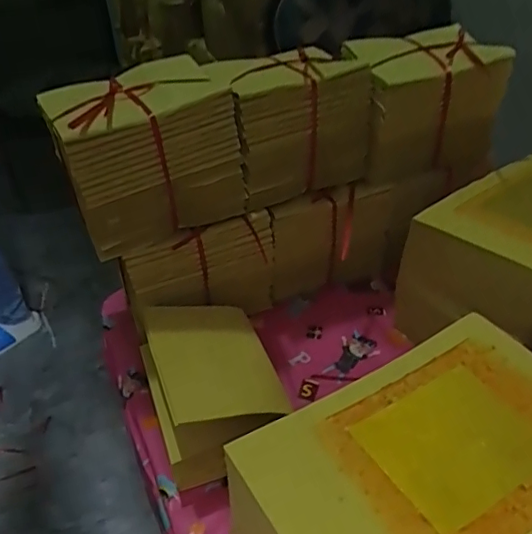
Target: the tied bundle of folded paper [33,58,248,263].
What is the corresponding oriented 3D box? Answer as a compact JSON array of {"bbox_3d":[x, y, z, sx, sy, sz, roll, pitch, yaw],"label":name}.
[{"bbox_3d":[-0.117,-0.112,0.558,0.169,0.144,0.089,-18,39,-21],"label":"tied bundle of folded paper"}]

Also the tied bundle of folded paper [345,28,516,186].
[{"bbox_3d":[0.185,-0.197,0.676,0.166,0.147,0.109,-10,37,-11],"label":"tied bundle of folded paper"}]

